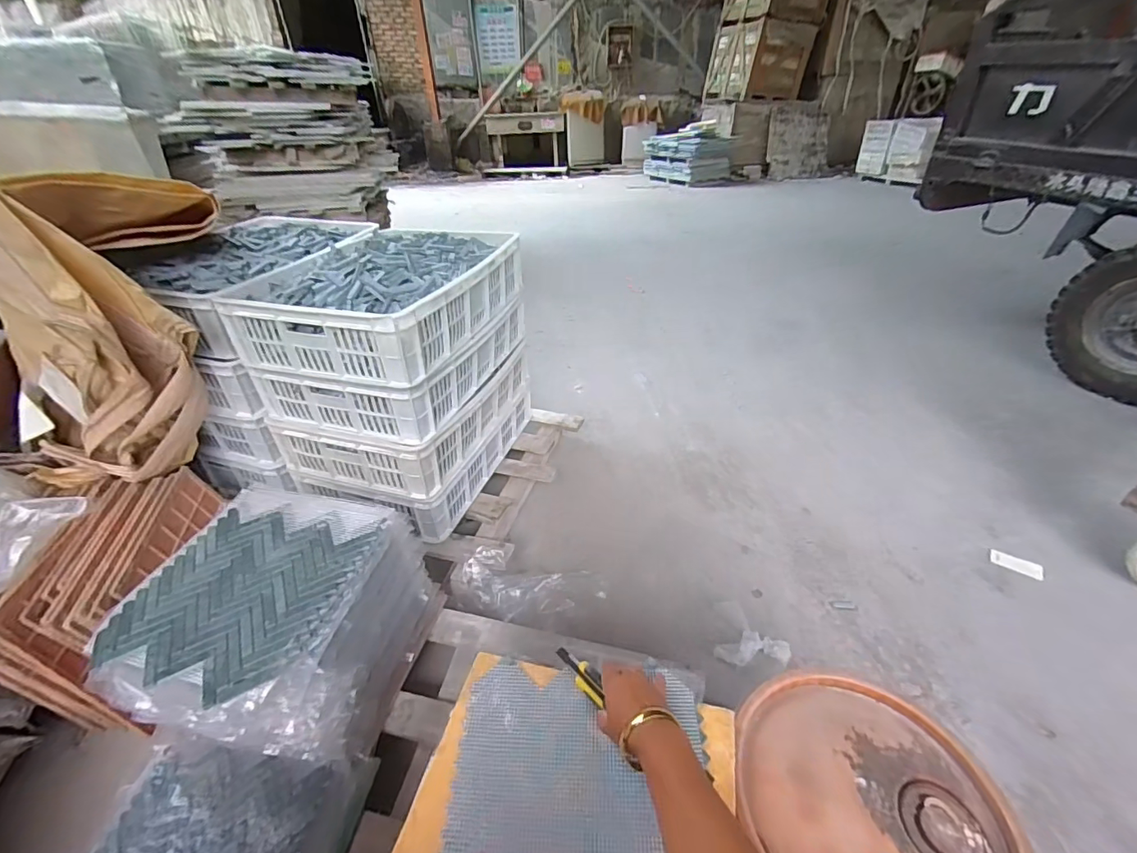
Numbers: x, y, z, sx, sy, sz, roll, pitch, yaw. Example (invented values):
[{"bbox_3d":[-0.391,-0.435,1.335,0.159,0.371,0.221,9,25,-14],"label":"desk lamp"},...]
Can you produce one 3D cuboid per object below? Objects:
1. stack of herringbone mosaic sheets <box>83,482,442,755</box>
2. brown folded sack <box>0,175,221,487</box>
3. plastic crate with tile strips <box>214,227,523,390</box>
[{"bbox_3d":[-0.469,0.345,0.855,0.316,0.337,0.378,5,36,11],"label":"stack of herringbone mosaic sheets"},{"bbox_3d":[-0.873,-0.166,0.927,0.302,0.598,0.267,2,27,-37],"label":"brown folded sack"},{"bbox_3d":[-0.401,-0.297,1.113,0.410,0.183,0.563,9,37,17],"label":"plastic crate with tile strips"}]

